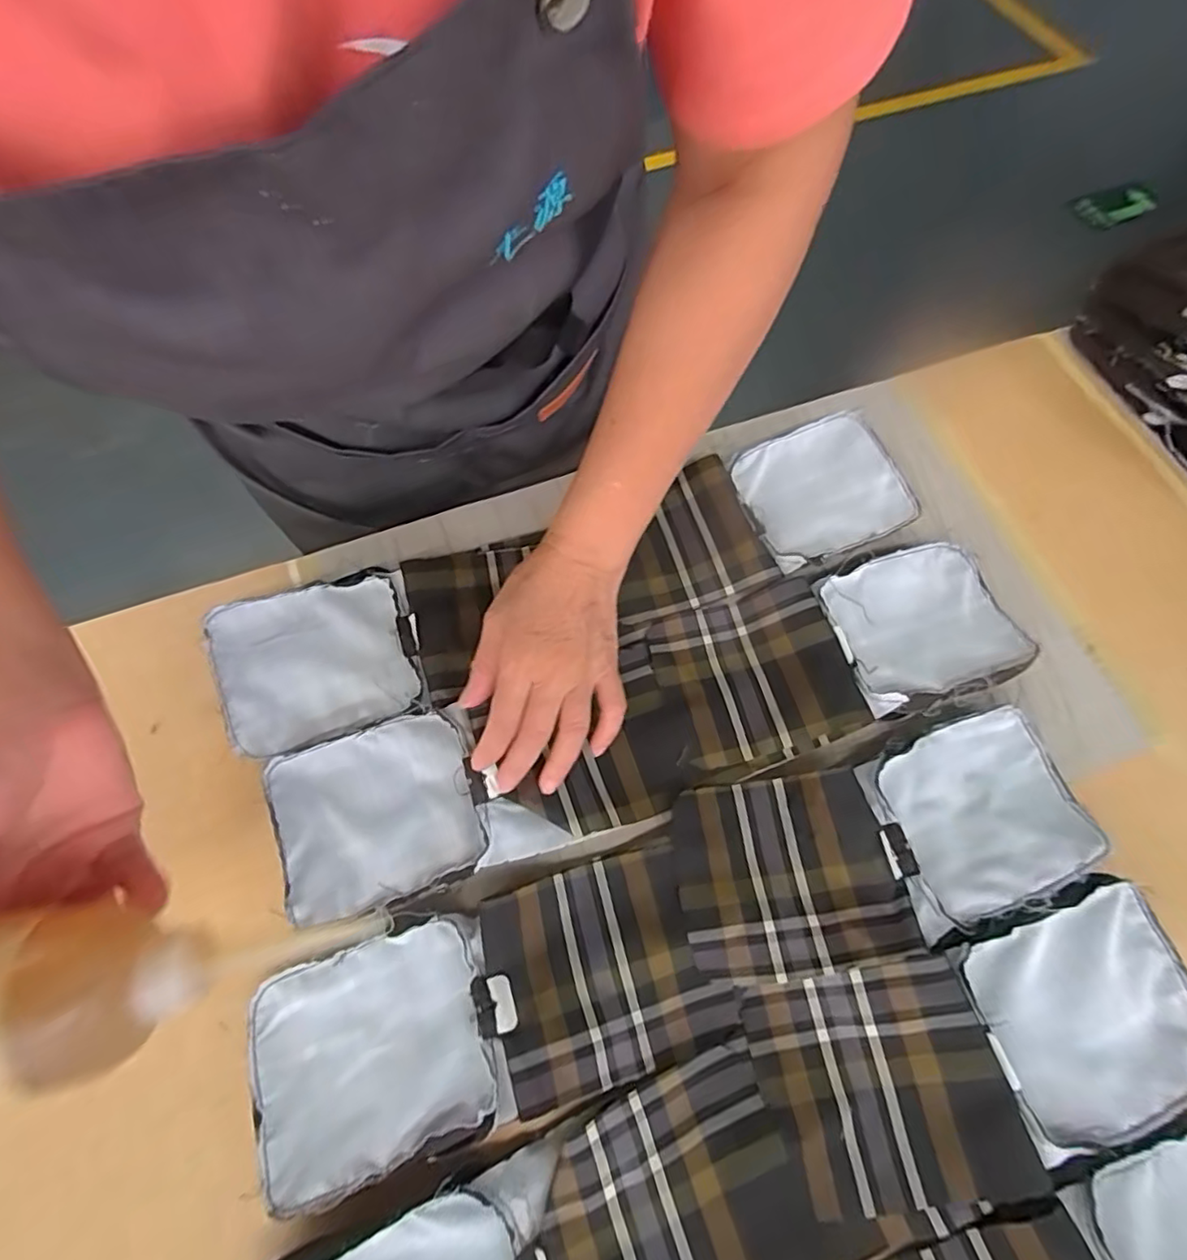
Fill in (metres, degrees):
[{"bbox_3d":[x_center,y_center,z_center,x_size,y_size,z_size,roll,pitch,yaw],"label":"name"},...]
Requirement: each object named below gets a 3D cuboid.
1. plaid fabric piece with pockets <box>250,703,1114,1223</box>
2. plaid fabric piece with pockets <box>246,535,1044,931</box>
[{"bbox_3d":[0.060,0.177,0.376,0.519,0.013,0.123,-20,68,-8],"label":"plaid fabric piece with pockets"},{"bbox_3d":[0.047,0.056,0.432,0.521,0.029,0.120,-18,67,-8],"label":"plaid fabric piece with pockets"}]

